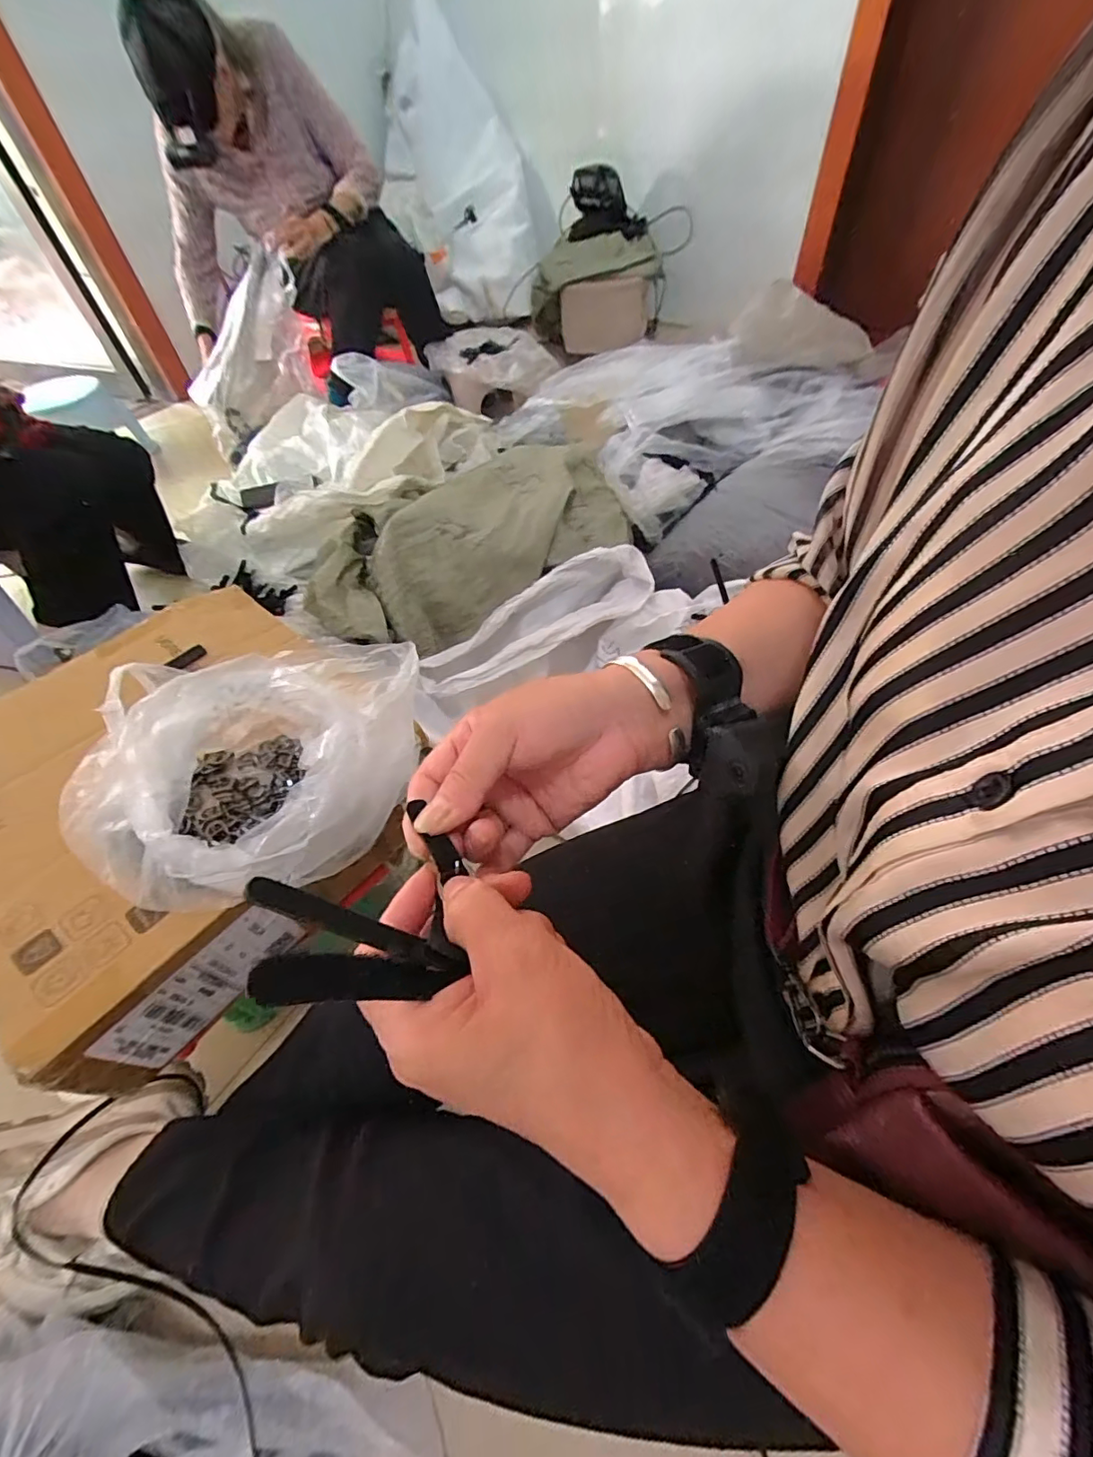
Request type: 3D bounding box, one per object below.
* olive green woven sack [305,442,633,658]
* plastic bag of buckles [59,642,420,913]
[{"bbox_3d":[-0.140,-0.351,0.962,0.581,0.139,0.358,-34,58,-20],"label":"olive green woven sack"},{"bbox_3d":[-0.257,0.025,0.454,0.310,0.114,0.212,-14,53,-6],"label":"plastic bag of buckles"}]

